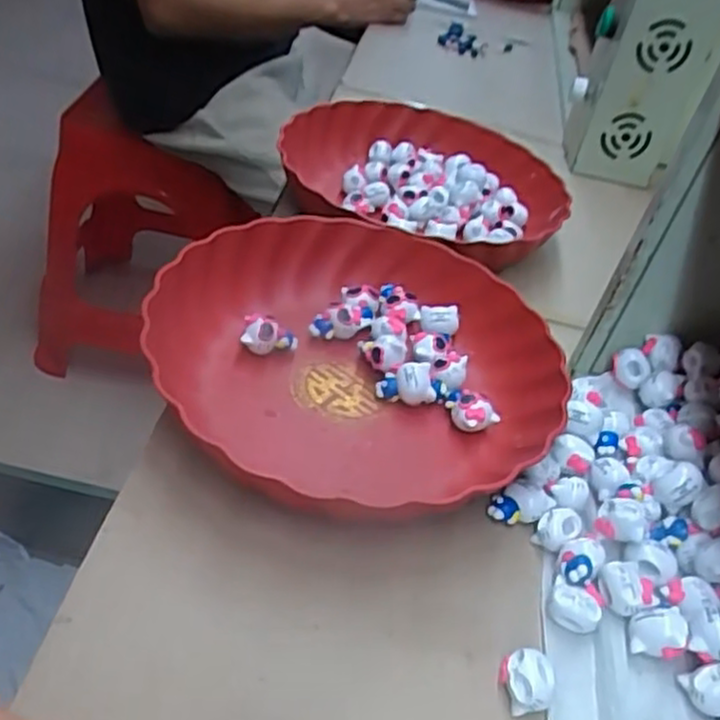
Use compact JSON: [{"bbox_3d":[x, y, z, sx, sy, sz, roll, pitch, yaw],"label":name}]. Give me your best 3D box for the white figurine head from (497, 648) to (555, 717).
[{"bbox_3d":[0.075,0.142,0.329,0.022,0.017,0.022,10,39,-5],"label":"white figurine head"}]

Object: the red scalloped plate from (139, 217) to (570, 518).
[{"bbox_3d":[-0.001,-0.008,0.449,0.242,0.057,0.227,8,39,-7],"label":"red scalloped plate"}]

